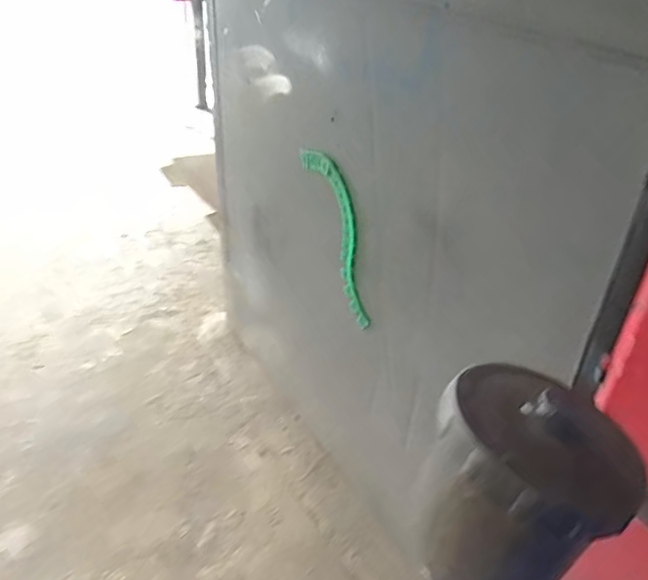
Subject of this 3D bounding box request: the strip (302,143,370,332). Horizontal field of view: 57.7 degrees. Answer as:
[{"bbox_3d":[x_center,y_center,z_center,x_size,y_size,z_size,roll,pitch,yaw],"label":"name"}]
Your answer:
[{"bbox_3d":[0.036,-0.123,1.368,0.017,0.422,0.152,-19,11,-31],"label":"strip"}]

